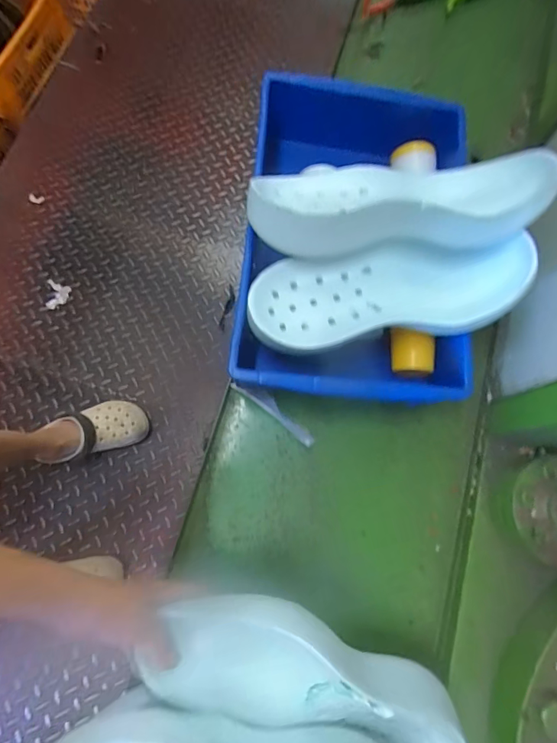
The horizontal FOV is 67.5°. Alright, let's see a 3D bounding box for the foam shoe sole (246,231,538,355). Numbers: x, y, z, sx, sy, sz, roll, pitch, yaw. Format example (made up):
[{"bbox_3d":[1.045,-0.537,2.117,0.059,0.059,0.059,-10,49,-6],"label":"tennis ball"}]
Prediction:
[{"bbox_3d":[0.122,-0.090,0.475,0.308,0.056,0.107,-6,77,-2],"label":"foam shoe sole"}]

